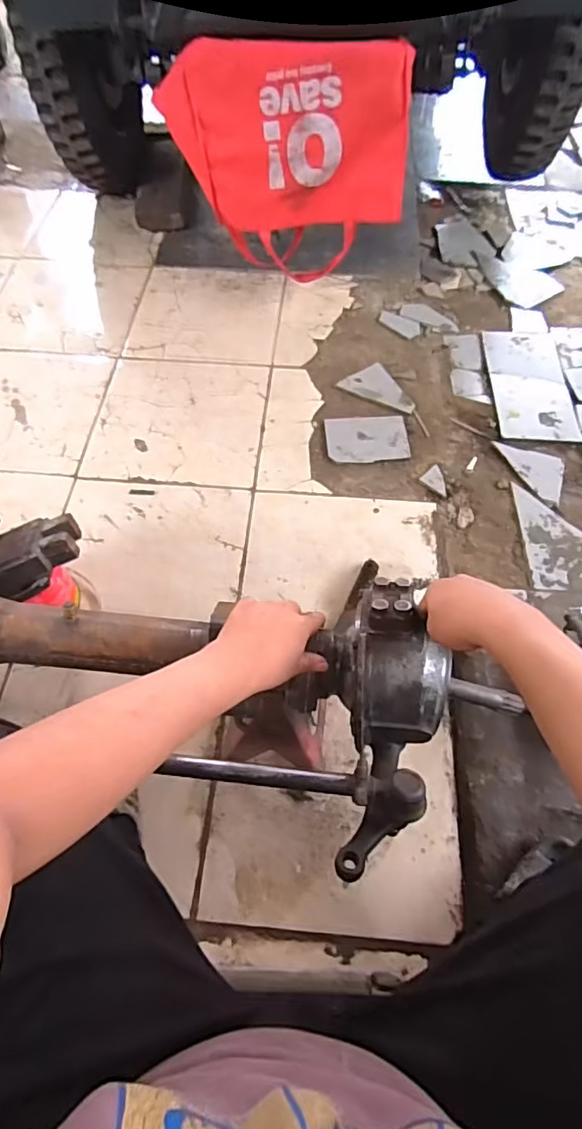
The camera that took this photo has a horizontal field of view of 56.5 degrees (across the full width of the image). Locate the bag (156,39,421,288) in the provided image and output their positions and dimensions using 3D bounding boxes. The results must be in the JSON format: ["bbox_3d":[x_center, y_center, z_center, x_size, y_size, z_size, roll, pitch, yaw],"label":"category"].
[{"bbox_3d":[-0.005,-0.883,1.228,0.515,0.436,0.098,8,61,5],"label":"bag"}]

